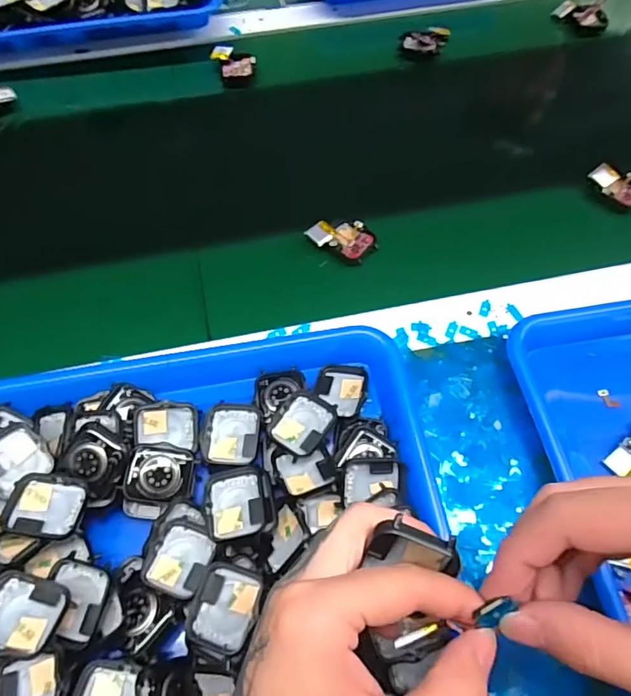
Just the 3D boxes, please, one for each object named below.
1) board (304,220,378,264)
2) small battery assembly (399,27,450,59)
[{"bbox_3d":[0.024,-0.098,0.441,0.057,0.013,0.038,18,66,10],"label":"board"},{"bbox_3d":[0.124,-0.348,0.578,0.056,0.012,0.038,1,64,2],"label":"small battery assembly"}]

